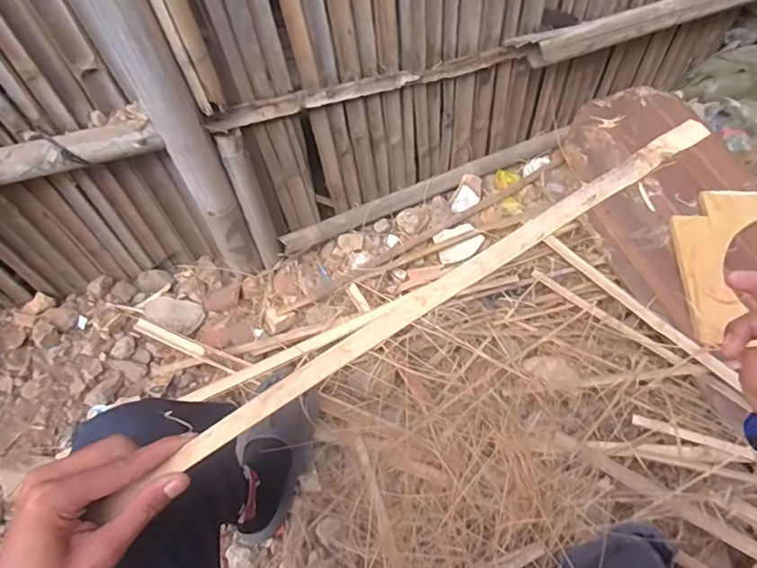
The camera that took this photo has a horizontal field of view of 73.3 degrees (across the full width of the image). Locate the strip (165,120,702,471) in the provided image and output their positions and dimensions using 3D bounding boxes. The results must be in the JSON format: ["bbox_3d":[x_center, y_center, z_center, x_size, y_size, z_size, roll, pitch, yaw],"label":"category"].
[{"bbox_3d":[0.033,0.011,0.356,0.427,0.005,0.018,-33,66,3],"label":"strip"}]

